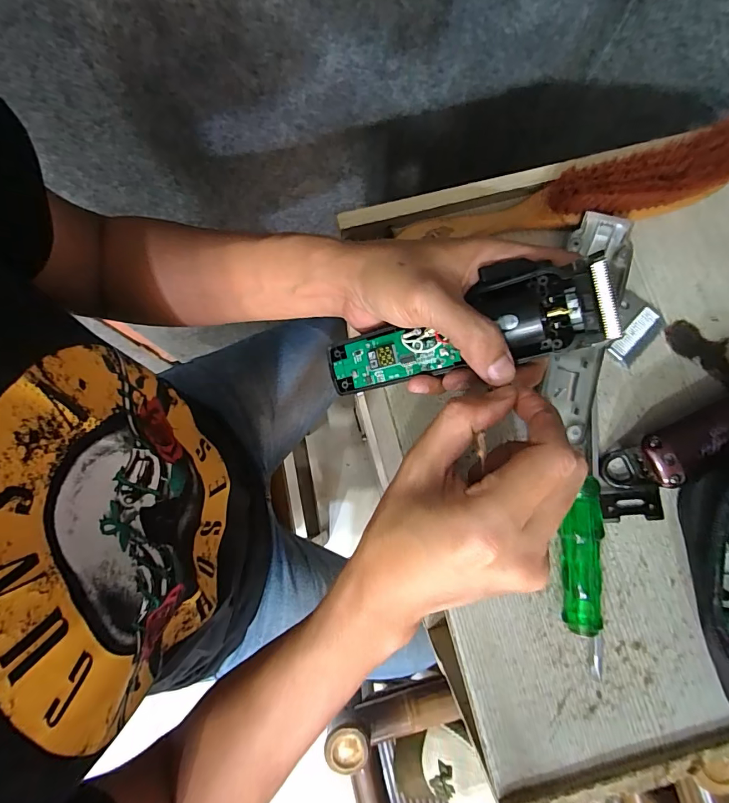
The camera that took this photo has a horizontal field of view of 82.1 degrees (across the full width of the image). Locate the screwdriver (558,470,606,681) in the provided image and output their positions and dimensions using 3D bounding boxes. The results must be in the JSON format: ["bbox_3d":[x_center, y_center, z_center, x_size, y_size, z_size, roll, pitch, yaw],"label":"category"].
[{"bbox_3d":[0.131,0.105,0.255,0.023,0.021,0.112,0,80,-1],"label":"screwdriver"}]

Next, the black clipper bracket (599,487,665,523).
[{"bbox_3d":[0.173,0.067,0.272,0.038,0.004,0.021,-3,80,-1],"label":"black clipper bracket"}]

